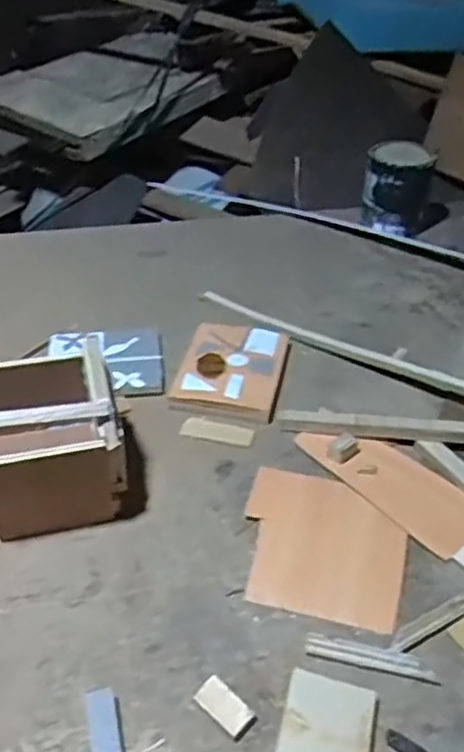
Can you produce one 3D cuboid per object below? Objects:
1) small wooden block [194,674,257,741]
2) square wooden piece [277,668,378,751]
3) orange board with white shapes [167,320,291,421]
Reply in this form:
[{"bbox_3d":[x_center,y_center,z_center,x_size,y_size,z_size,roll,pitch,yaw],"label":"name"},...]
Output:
[{"bbox_3d":[-0.005,0.265,0.570,0.049,0.010,0.025,31,47,31],"label":"small wooden block"},{"bbox_3d":[0.076,0.275,0.555,0.070,0.006,0.077,11,40,12],"label":"square wooden piece"},{"bbox_3d":[0.000,-0.011,0.897,0.125,0.027,0.160,10,39,9],"label":"orange board with white shapes"}]

